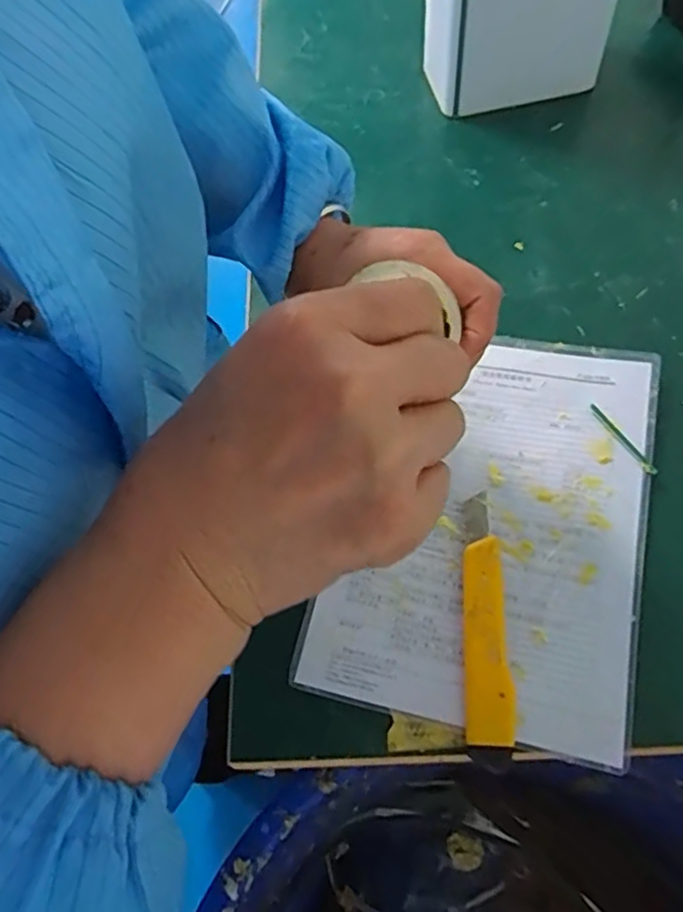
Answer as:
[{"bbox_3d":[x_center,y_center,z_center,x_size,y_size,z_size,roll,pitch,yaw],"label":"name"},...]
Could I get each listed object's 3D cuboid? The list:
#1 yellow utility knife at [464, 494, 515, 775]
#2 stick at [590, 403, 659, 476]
[{"bbox_3d":[0.097,0.112,0.449,0.028,0.016,0.176,2,63,4],"label":"yellow utility knife"},{"bbox_3d":[0.211,-0.013,0.502,0.007,0.004,0.069,-30,65,-12],"label":"stick"}]

